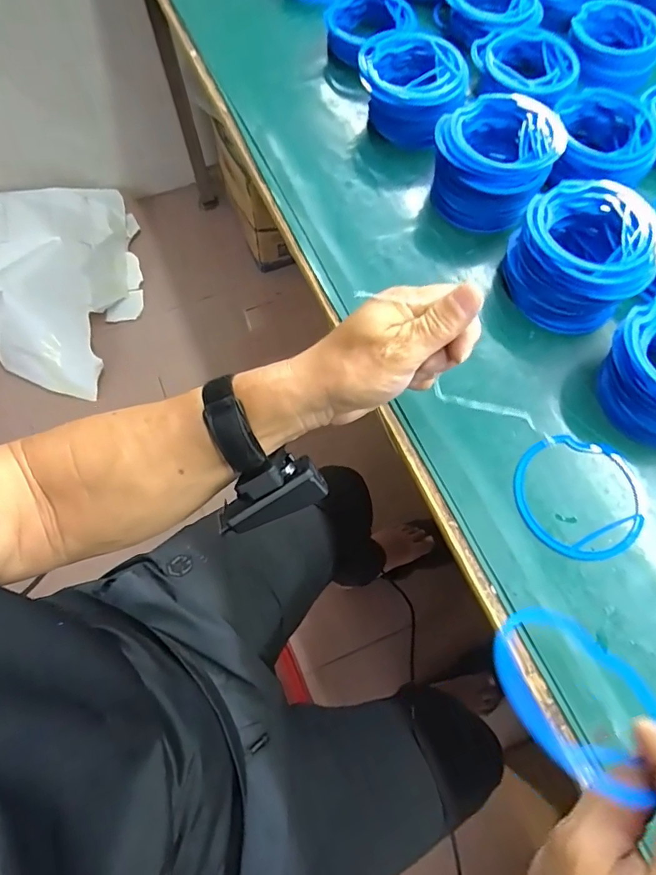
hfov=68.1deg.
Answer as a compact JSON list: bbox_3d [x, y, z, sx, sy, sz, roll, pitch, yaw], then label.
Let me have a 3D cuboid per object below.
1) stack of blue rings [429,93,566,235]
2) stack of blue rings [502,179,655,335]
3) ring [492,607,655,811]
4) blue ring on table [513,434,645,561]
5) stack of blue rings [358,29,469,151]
[{"bbox_3d":[0.152,-0.255,0.450,0.106,0.056,0.112,30,71,12],"label":"stack of blue rings"},{"bbox_3d":[0.215,-0.154,0.412,0.112,0.062,0.116,37,73,14],"label":"stack of blue rings"},{"bbox_3d":[0.129,0.127,0.249,0.092,0.013,0.086,14,36,-10],"label":"ring"},{"bbox_3d":[0.187,0.043,0.364,0.095,0.007,0.093,0,68,0],"label":"blue ring on table"},{"bbox_3d":[0.084,-0.351,0.497,0.103,0.061,0.098,-2,68,0],"label":"stack of blue rings"}]

